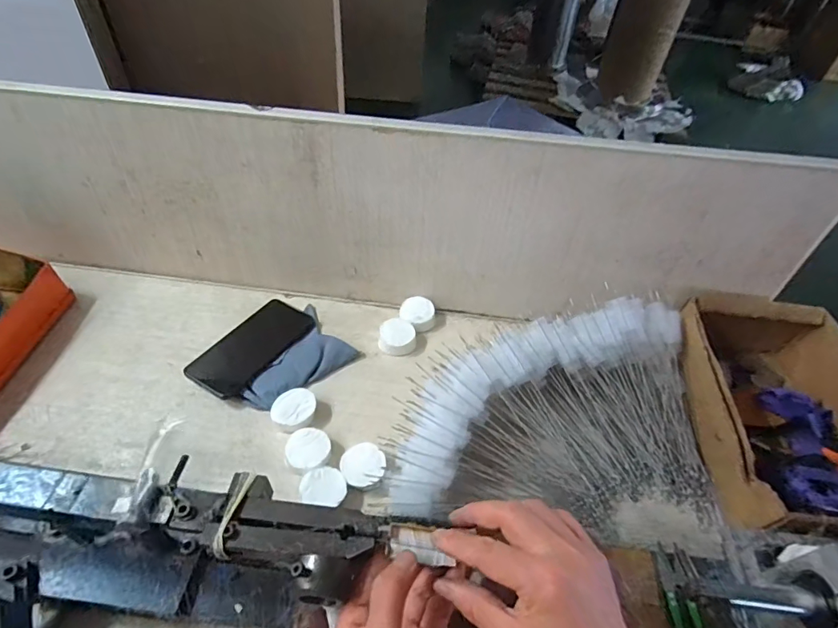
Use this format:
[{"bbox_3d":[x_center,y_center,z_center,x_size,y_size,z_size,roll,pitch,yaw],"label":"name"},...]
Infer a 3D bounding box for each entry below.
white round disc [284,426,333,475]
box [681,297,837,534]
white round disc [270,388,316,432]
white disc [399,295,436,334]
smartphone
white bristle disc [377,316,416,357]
[{"bbox_3d":[-0.122,0.155,0.515,0.047,0.023,0.050,3,48,-3],"label":"white round disc"},{"bbox_3d":[0.428,0.120,0.541,0.205,0.109,0.287,5,48,0],"label":"box"},{"bbox_3d":[-0.146,0.113,0.544,0.049,0.025,0.047,3,48,-3],"label":"white round disc"},{"bbox_3d":[-0.001,0.000,0.652,0.048,0.019,0.051,3,48,-3],"label":"white disc"},{"bbox_3d":[-0.215,0.040,0.600,0.079,0.010,0.157,32,53,13],"label":"smartphone"},{"bbox_3d":[-0.029,0.030,0.625,0.048,0.021,0.051,1,48,-4],"label":"white bristle disc"}]

